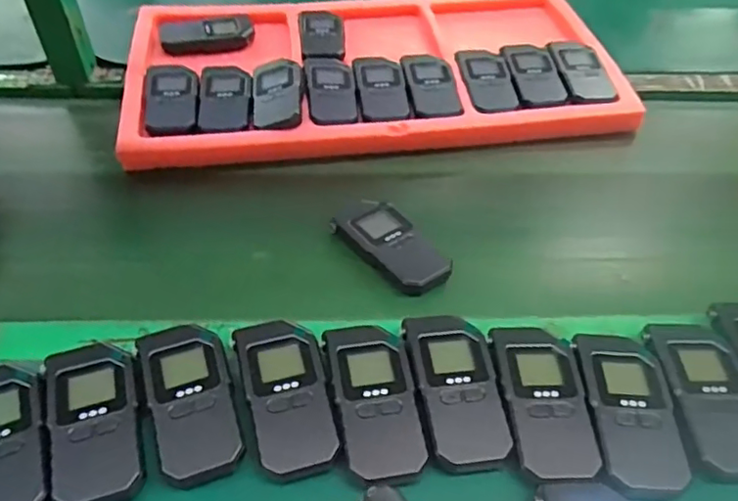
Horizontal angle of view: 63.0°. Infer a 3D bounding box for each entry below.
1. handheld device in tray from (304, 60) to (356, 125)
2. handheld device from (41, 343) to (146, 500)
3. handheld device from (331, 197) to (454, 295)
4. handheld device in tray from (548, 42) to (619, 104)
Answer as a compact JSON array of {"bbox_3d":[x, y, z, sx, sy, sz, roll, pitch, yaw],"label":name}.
[{"bbox_3d":[-0.044,-0.185,0.697,0.053,0.020,0.116,-4,46,-6],"label":"handheld device in tray"},{"bbox_3d":[-0.186,0.112,0.407,0.056,0.020,0.118,-15,48,-17],"label":"handheld device"},{"bbox_3d":[0.021,-0.004,0.549,0.052,0.023,0.121,-31,54,-28],"label":"handheld device"},{"bbox_3d":[0.258,-0.214,0.731,0.056,0.024,0.116,-3,46,-6],"label":"handheld device in tray"}]

